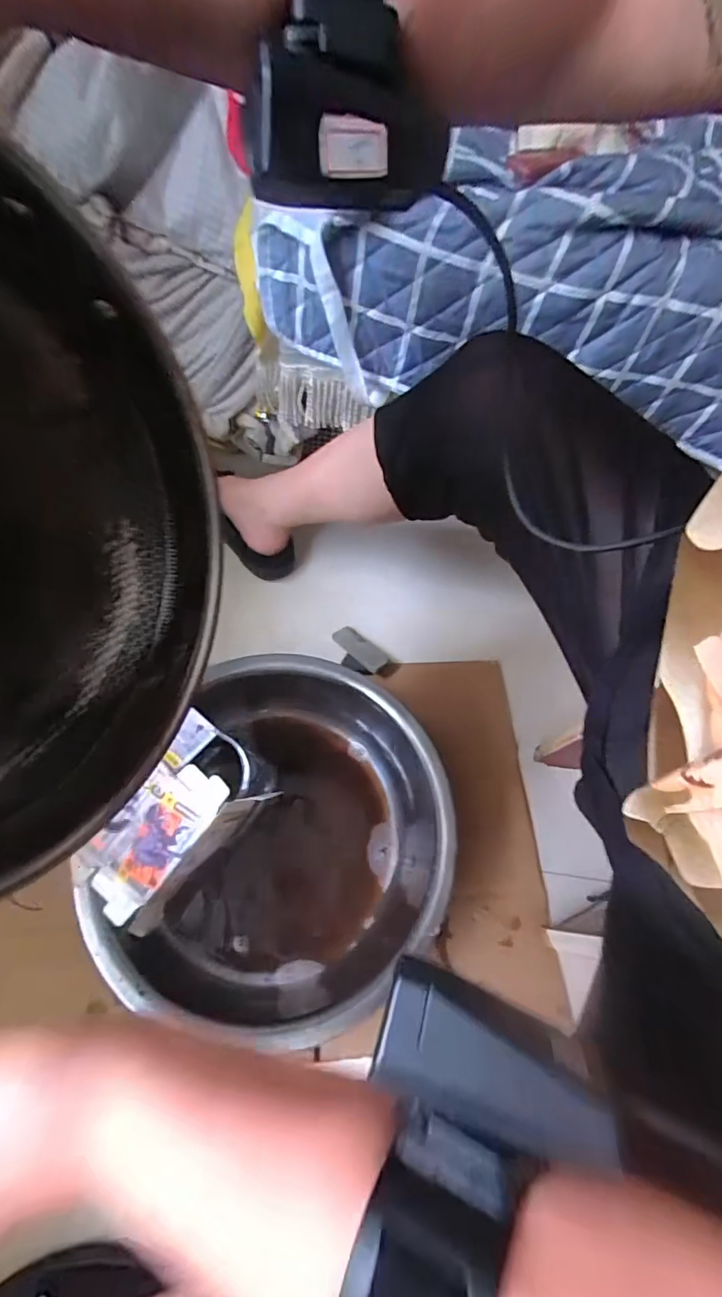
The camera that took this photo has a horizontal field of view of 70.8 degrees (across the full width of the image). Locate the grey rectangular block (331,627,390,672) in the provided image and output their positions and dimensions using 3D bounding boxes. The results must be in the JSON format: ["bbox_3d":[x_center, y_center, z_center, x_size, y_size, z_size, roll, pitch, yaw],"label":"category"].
[{"bbox_3d":[-0.001,0.000,0.704,0.031,0.009,0.095,-37,54,-21],"label":"grey rectangular block"}]

